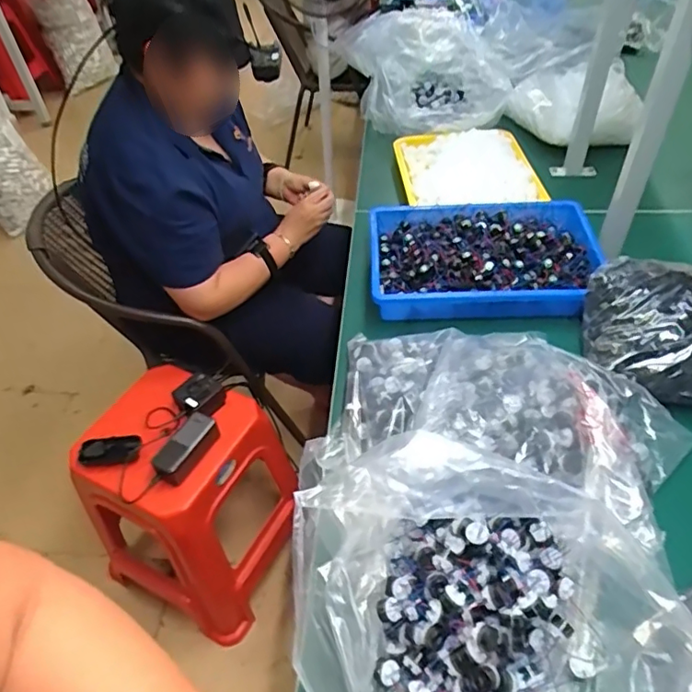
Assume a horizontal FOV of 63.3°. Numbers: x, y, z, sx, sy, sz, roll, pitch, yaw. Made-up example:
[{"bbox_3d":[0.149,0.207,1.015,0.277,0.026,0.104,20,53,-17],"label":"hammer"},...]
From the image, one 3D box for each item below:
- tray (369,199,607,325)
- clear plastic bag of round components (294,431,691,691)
[{"bbox_3d":[0.229,-0.150,0.949,0.373,0.064,0.253,0,47,5],"label":"tray"},{"bbox_3d":[0.132,0.236,0.503,0.340,0.164,0.256,-2,47,3],"label":"clear plastic bag of round components"}]

